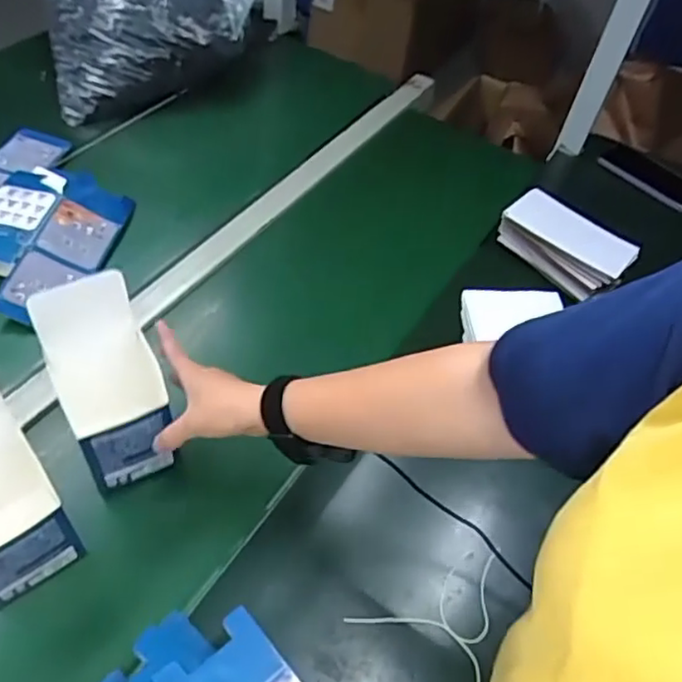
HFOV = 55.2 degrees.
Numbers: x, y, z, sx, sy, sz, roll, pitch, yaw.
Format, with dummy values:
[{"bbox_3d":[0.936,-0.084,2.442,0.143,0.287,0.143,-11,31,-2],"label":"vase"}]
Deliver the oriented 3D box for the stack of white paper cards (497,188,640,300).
[{"bbox_3d":[0.294,-0.129,0.850,0.079,0.063,0.166,-40,60,-22],"label":"stack of white paper cards"}]

